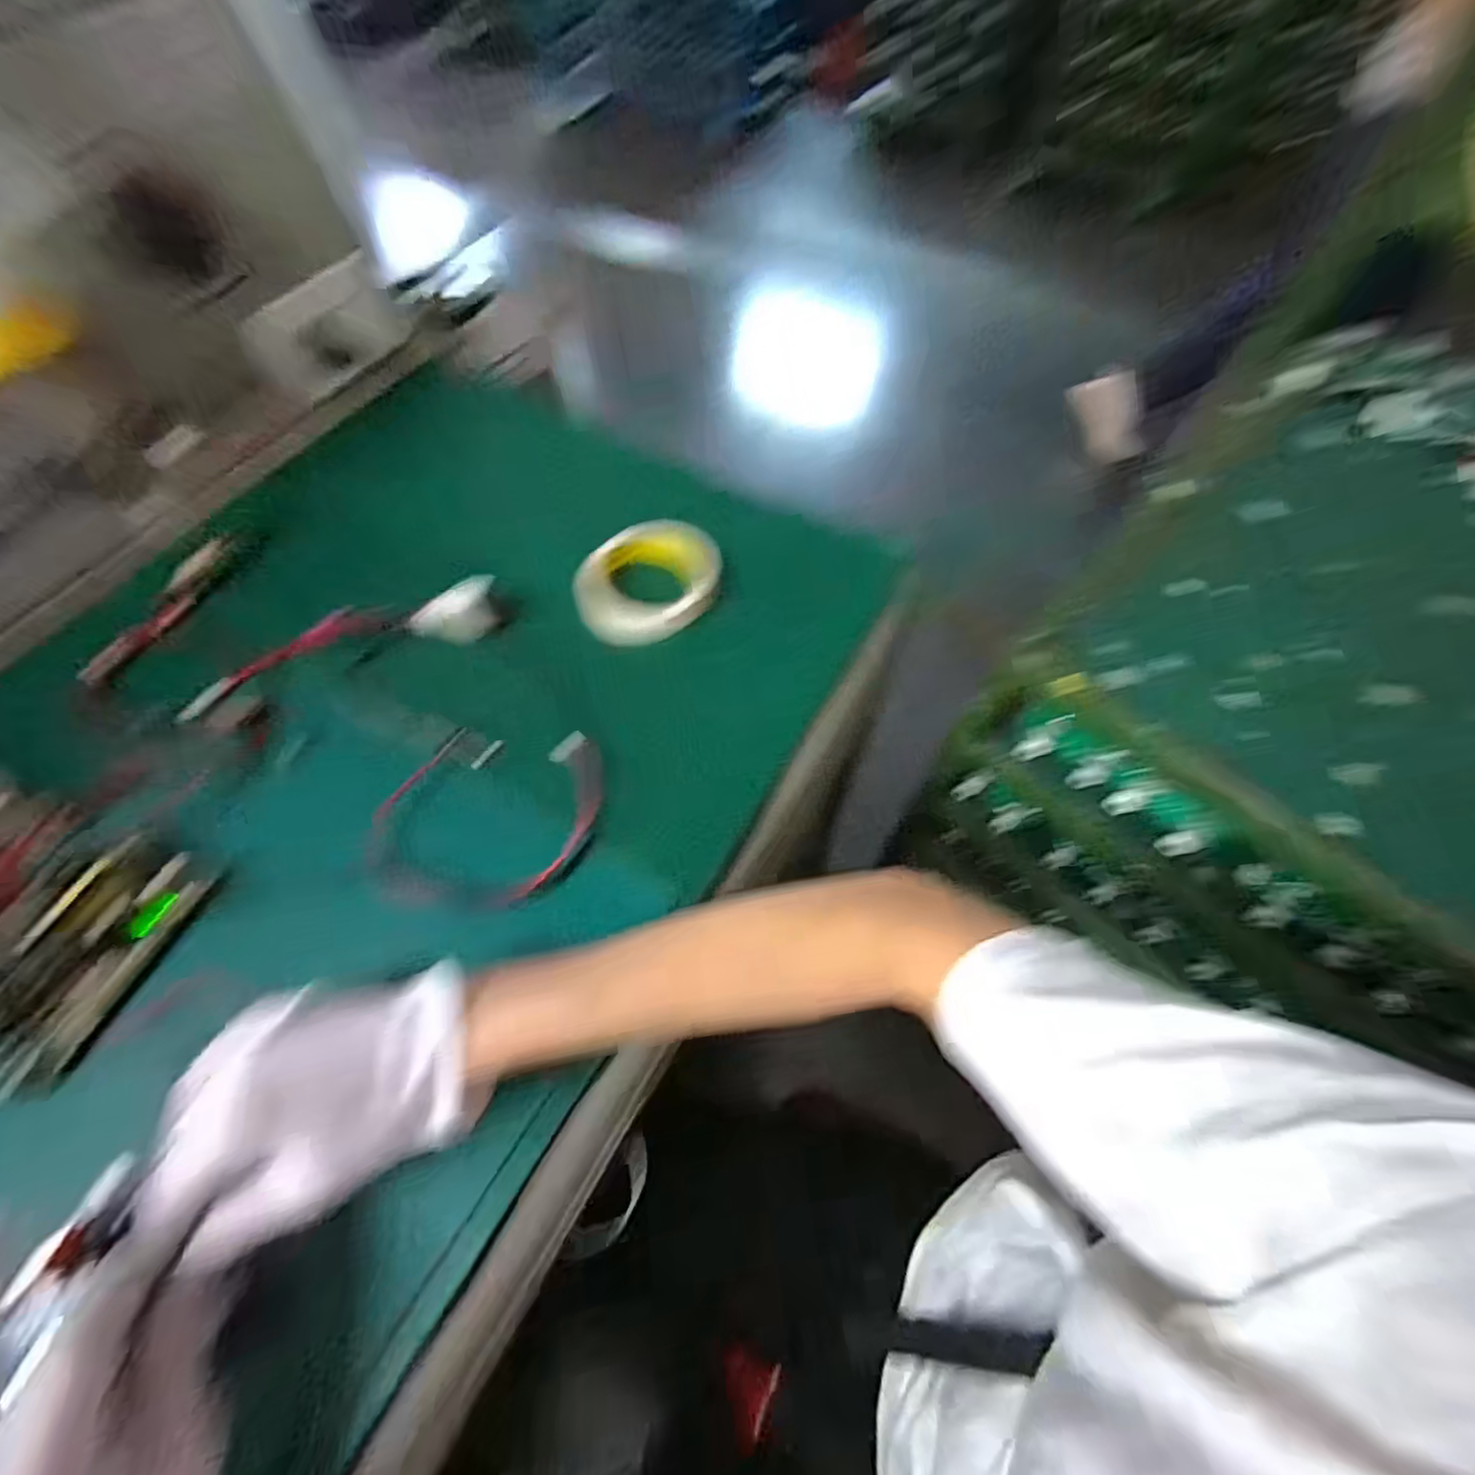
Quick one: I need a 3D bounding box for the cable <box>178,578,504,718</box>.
[{"bbox_3d":[-0.281,-0.077,0.472,0.211,0.043,0.062,-17,63,-9],"label":"cable"}]

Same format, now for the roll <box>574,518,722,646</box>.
[{"bbox_3d":[-0.063,-0.118,0.496,0.113,0.031,0.087,-33,67,-16],"label":"roll"}]

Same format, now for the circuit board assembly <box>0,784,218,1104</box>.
[{"bbox_3d":[-0.428,0.103,0.369,0.198,0.035,0.131,18,63,9],"label":"circuit board assembly"}]

